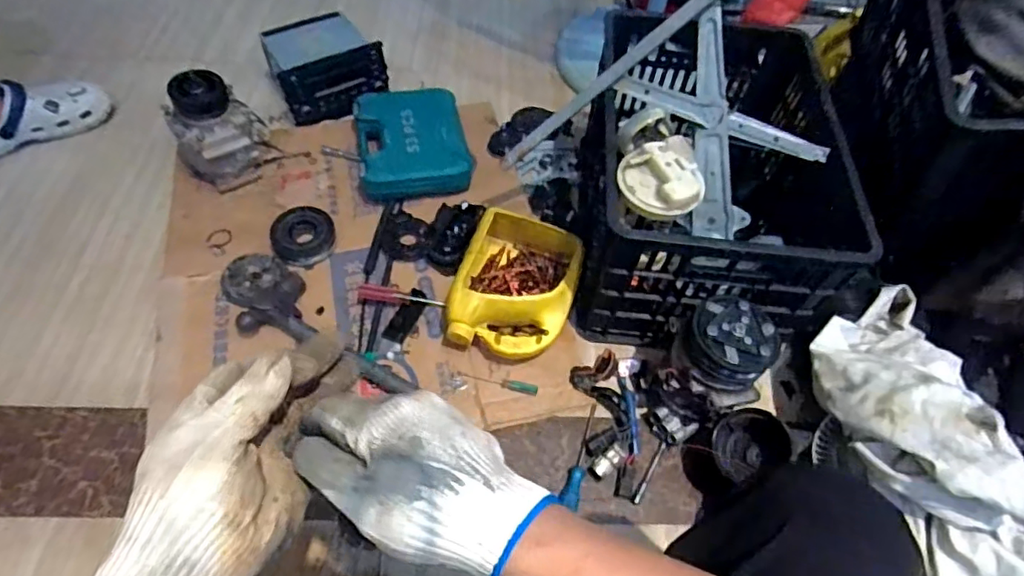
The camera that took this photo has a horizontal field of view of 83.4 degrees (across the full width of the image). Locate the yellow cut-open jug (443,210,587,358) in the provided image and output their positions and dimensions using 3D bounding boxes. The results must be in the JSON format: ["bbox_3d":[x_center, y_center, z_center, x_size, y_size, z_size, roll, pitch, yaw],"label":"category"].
[{"bbox_3d":[0.006,0.004,0.893,0.174,0.104,0.211,17,58,7],"label":"yellow cut-open jug"}]

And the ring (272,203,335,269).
[{"bbox_3d":[-0.349,-0.087,0.963,0.099,0.037,0.104,2,55,-3],"label":"ring"}]

